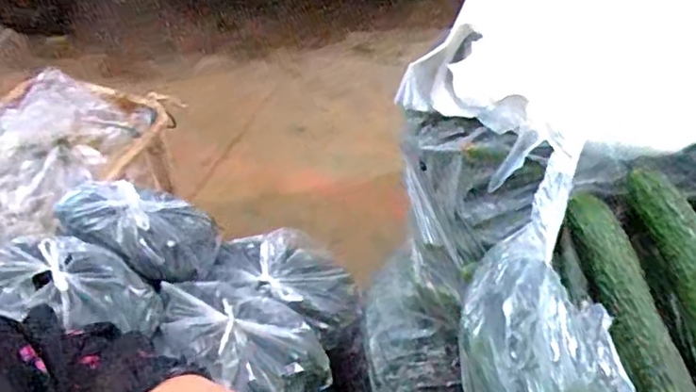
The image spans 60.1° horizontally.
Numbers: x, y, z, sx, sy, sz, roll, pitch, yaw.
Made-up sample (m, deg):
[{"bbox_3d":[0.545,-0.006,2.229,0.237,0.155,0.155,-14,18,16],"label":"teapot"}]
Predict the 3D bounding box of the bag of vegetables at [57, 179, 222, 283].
[{"bbox_3d":[-0.430,0.060,1.221,0.320,0.123,0.179,16,51,17],"label":"bag of vegetables"}]

